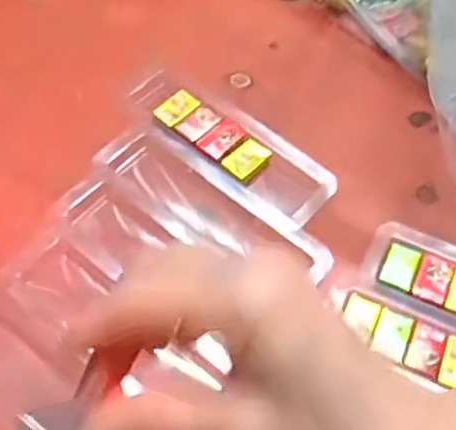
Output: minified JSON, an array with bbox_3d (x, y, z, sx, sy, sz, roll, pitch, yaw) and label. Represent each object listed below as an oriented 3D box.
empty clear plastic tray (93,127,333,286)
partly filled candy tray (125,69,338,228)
[{"bbox_3d":[-0.011,-0.001,0.341,0.135,0.006,0.046,34,63,17],"label":"empty clear plastic tray"},{"bbox_3d":[0.000,-0.041,0.366,0.129,0.011,0.041,35,63,17],"label":"partly filled candy tray"}]

